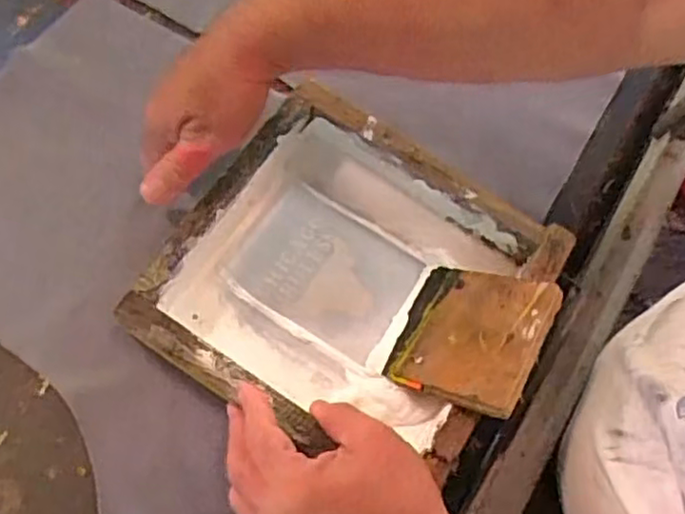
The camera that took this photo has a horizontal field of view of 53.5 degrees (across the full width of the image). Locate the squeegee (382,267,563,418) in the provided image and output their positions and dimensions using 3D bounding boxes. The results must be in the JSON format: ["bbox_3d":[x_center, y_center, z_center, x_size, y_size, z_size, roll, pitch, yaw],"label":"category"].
[{"bbox_3d":[0.089,0.054,0.487,0.109,0.010,0.103,6,56,42],"label":"squeegee"}]

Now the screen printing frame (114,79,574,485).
[{"bbox_3d":[0.004,0.016,0.516,0.251,0.057,0.242,31,68,13],"label":"screen printing frame"}]

